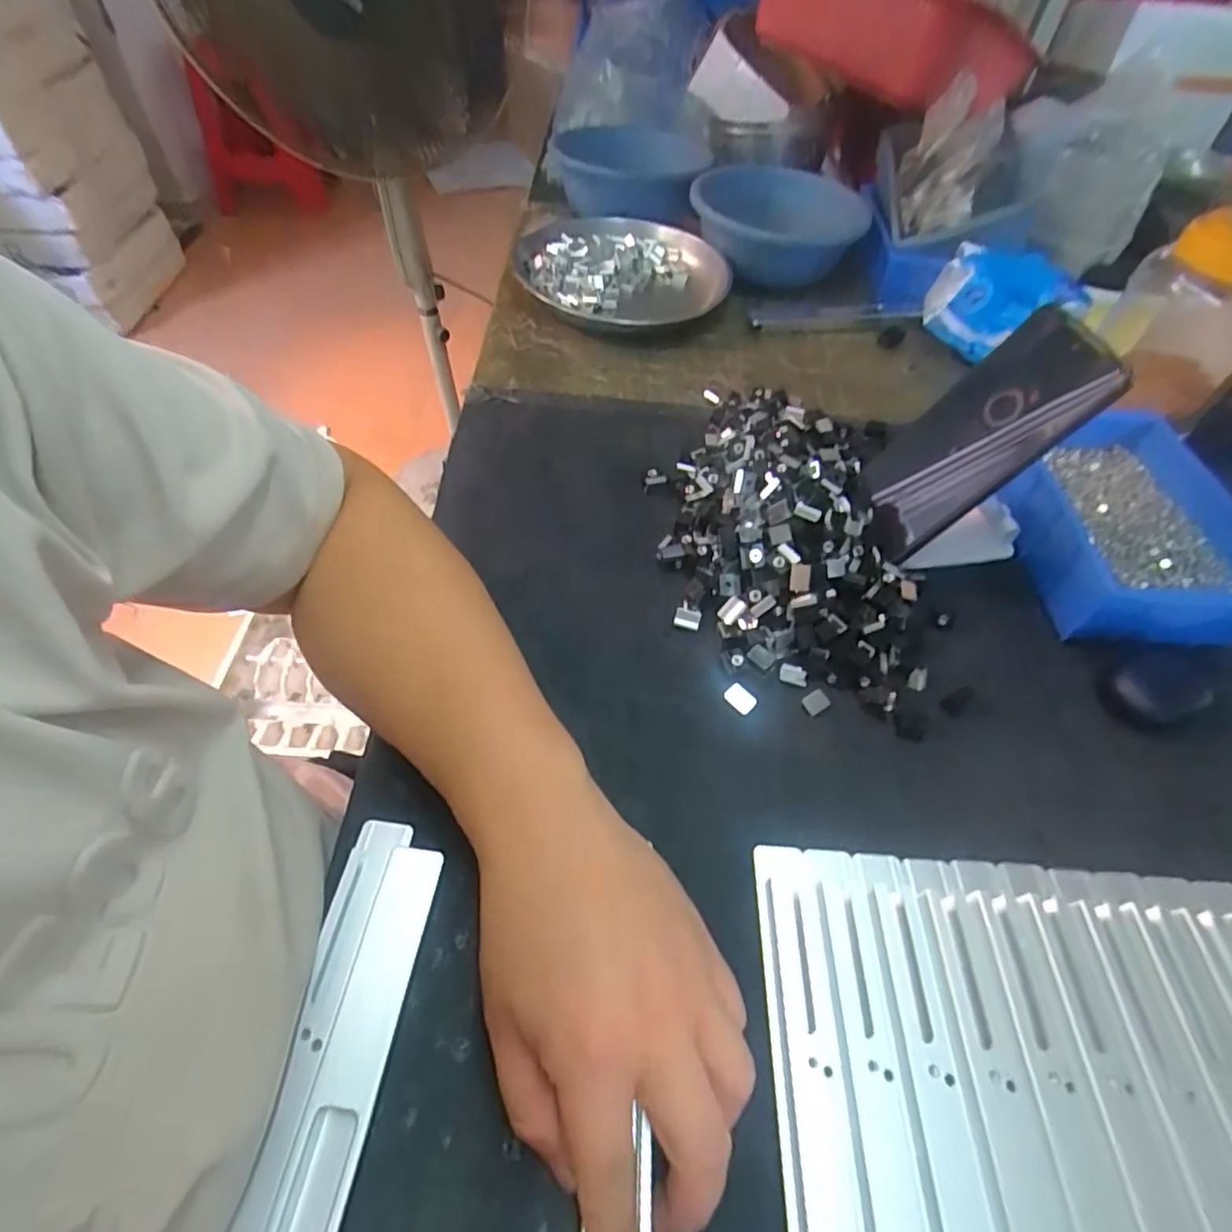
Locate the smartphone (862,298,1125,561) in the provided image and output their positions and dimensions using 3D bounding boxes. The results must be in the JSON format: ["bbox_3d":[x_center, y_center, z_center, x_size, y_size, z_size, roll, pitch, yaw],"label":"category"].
[{"bbox_3d":[0.227,-0.116,0.398,0.012,0.151,0.087,13,48,-30],"label":"smartphone"}]

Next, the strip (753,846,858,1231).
[{"bbox_3d":[0.079,0.202,0.248,0.027,0.004,0.215,4,53,-1],"label":"strip"}]

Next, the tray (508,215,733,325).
[{"bbox_3d":[0.008,-0.370,0.665,0.218,0.030,0.210,2,53,-3],"label":"tray"}]

